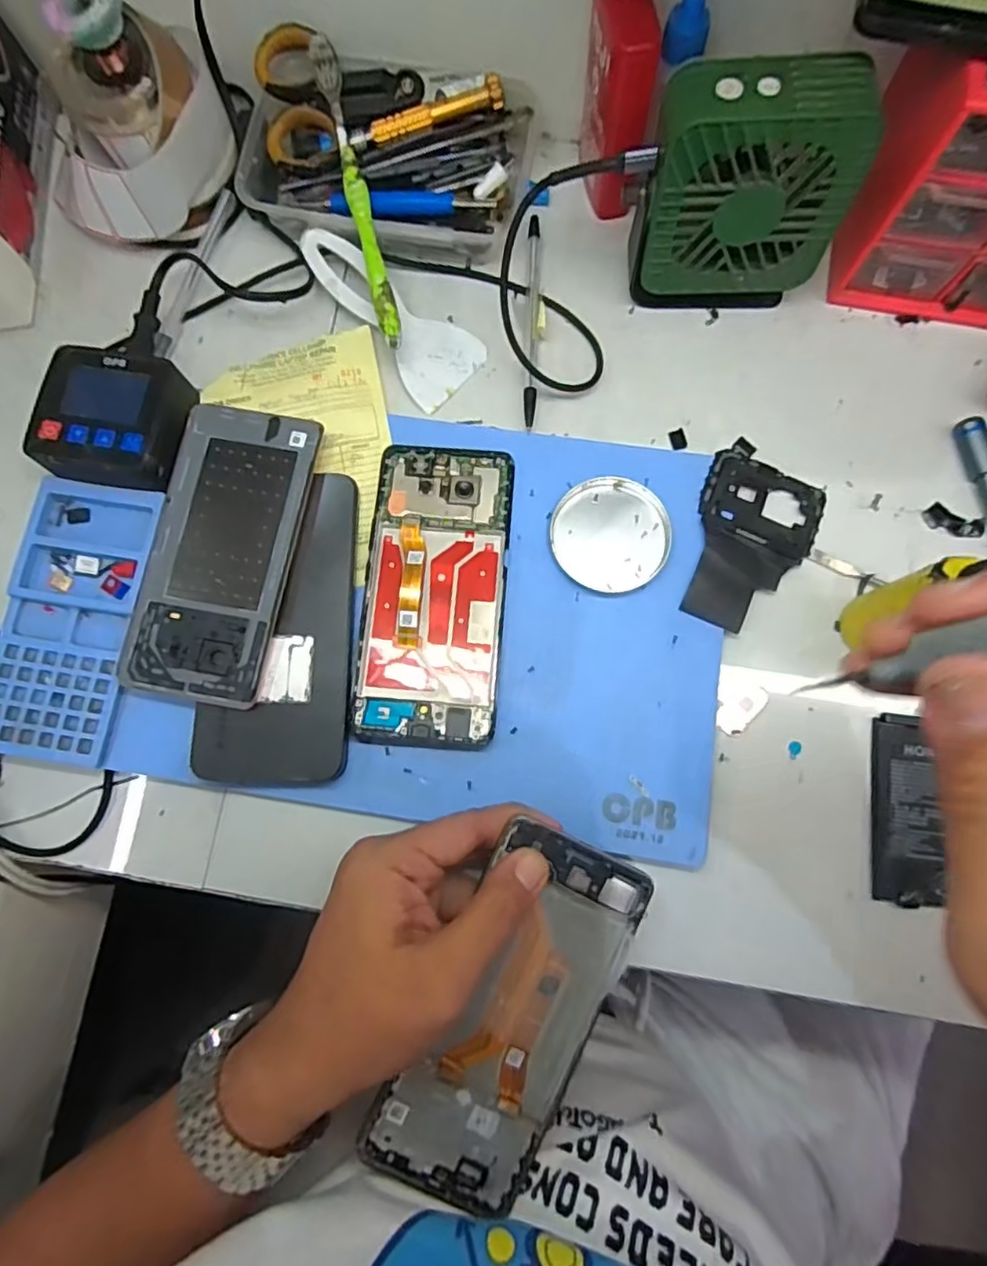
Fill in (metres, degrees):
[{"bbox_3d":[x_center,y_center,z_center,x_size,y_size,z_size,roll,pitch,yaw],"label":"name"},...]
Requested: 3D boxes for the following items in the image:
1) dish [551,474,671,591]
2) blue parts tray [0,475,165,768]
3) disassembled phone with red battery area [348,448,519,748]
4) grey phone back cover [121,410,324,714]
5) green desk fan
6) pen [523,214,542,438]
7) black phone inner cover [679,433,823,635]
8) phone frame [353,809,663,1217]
[{"bbox_3d":[0.064,-0.055,0.343,0.063,0.005,0.063,0,77,0],"label":"dish"},{"bbox_3d":[-0.225,-0.009,0.331,0.072,0.013,0.150,9,79,1],"label":"blue parts tray"},{"bbox_3d":[-0.031,-0.024,0.334,0.074,0.008,0.163,4,77,1],"label":"disassembled phone with red battery area"},{"bbox_3d":[-0.143,-0.045,0.333,0.074,0.011,0.161,10,77,2],"label":"grey phone back cover"},{"bbox_3d":[0.128,-0.227,0.330,0.104,0.114,0.046,1,78,-1],"label":"green desk fan"},{"bbox_3d":[0.024,-0.189,0.372,0.008,0.011,0.140,2,77,0],"label":"pen"},{"bbox_3d":[0.144,-0.053,0.344,0.066,0.007,0.109,20,77,5],"label":"black phone inner cover"},{"bbox_3d":[0.008,0.172,0.281,0.072,0.012,0.164,29,86,6],"label":"phone frame"}]

